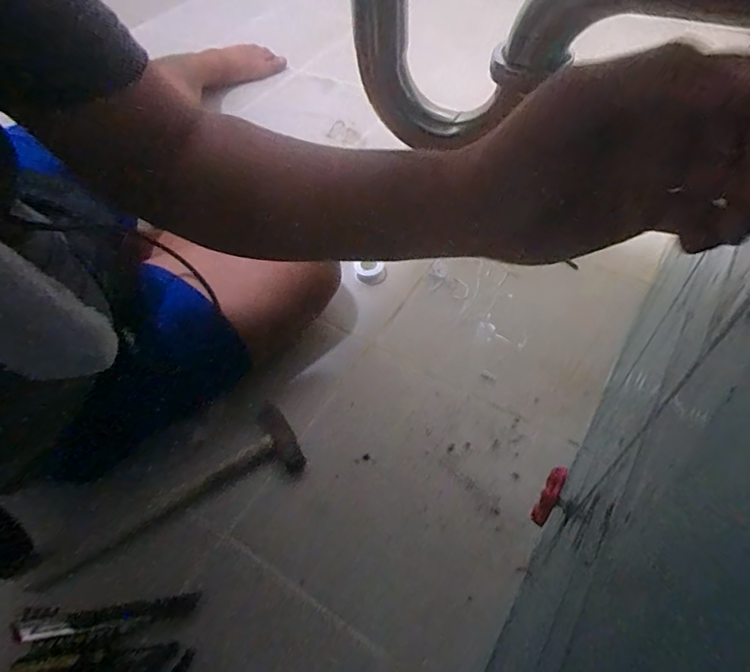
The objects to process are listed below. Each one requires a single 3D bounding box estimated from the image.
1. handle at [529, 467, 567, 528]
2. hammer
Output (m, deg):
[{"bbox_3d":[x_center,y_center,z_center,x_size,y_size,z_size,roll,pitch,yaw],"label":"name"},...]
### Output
[{"bbox_3d":[0.141,0.128,0.390,0.013,0.012,0.050,27,74,20],"label":"handle"},{"bbox_3d":[-0.217,0.187,0.537,0.292,0.021,0.092,-35,60,-17],"label":"hammer"}]

